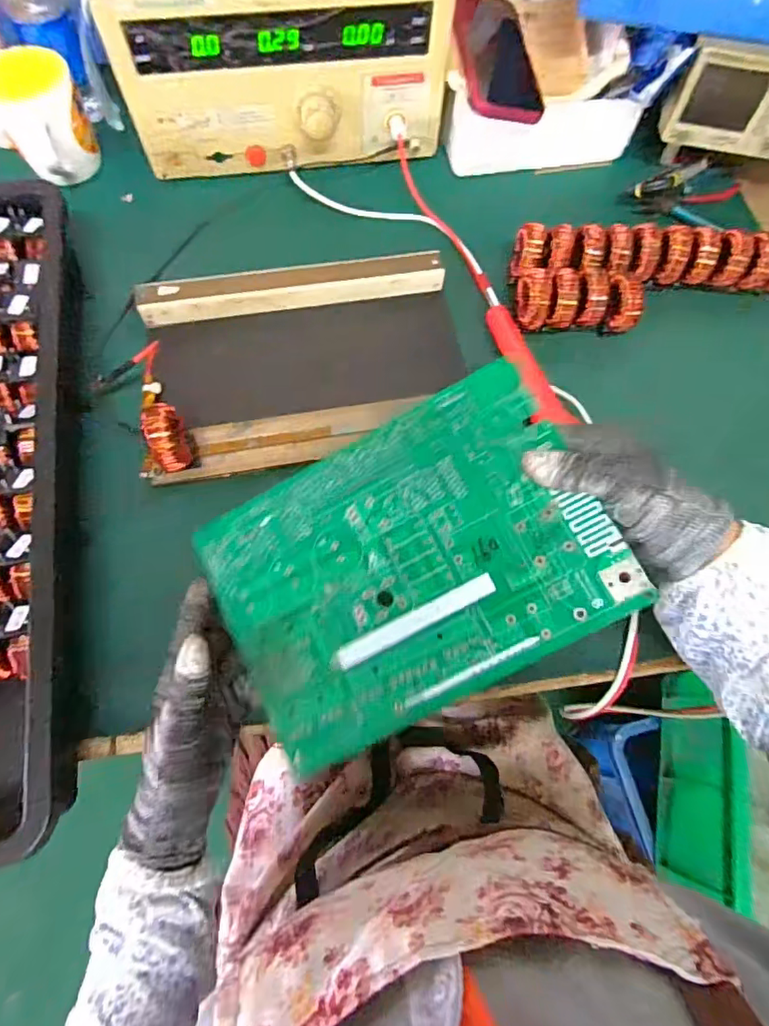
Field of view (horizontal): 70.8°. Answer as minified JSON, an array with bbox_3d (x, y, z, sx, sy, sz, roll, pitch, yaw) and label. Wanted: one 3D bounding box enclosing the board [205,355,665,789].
[{"bbox_3d":[0.012,0.033,0.364,0.252,0.004,0.175,-30,77,5],"label":"board"}]

